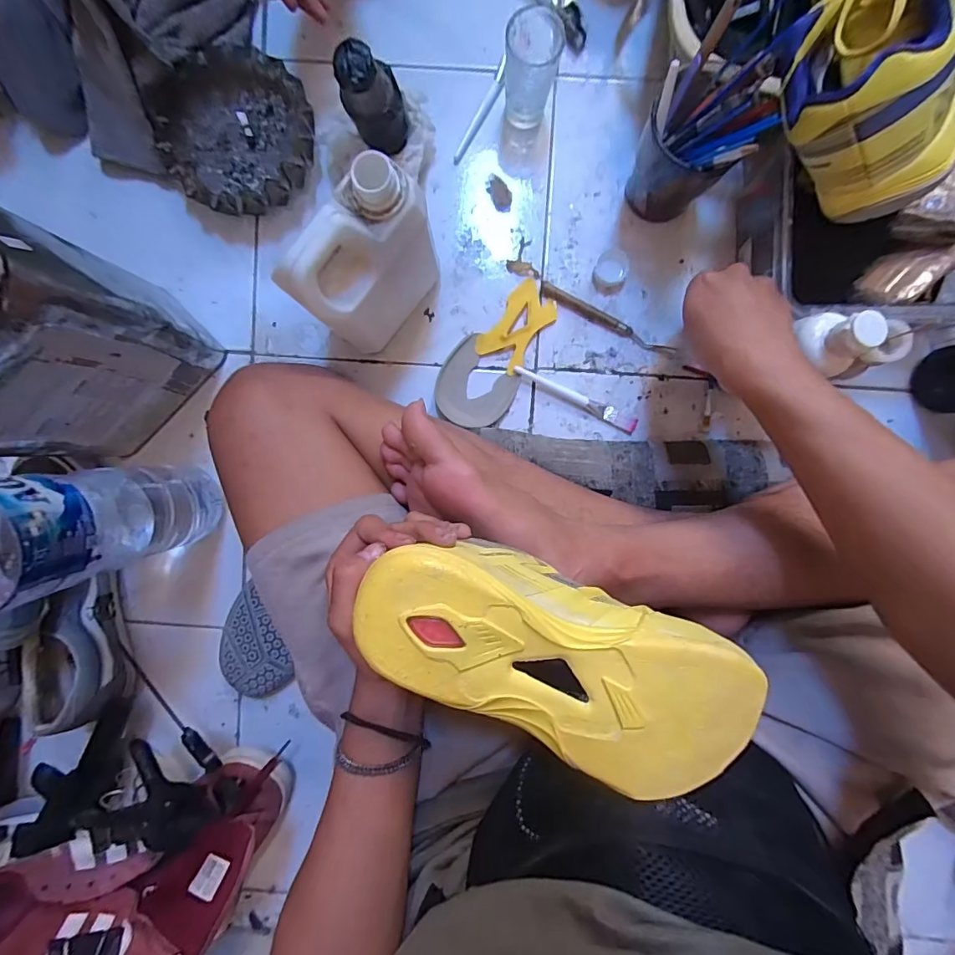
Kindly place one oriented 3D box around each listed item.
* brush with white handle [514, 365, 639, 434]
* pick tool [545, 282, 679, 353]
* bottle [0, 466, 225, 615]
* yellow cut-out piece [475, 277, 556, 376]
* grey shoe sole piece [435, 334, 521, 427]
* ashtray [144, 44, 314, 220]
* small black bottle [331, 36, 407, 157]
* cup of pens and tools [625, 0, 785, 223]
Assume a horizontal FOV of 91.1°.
[{"bbox_3d":[0.102,-0.082,0.491,0.138,0.009,0.016,25,93,-1],"label":"brush with white handle"},{"bbox_3d":[0.134,-0.163,0.486,0.150,0.006,0.014,27,93,-1],"label":"pick tool"},{"bbox_3d":[-0.305,0.039,0.342,0.084,0.302,0.086,-7,93,1],"label":"bottle"},{"bbox_3d":[0.043,-0.156,0.488,0.052,0.008,0.089,39,93,-2],"label":"yellow cut-out piece"},{"bbox_3d":[-0.005,-0.093,0.487,0.079,0.009,0.079,38,93,-2],"label":"grey shoe sole piece"},{"bbox_3d":[-0.233,-0.336,0.464,0.142,0.044,0.153,0,93,0],"label":"ashtray"},{"bbox_3d":[-0.089,-0.323,0.412,0.048,0.098,0.046,0,93,0],"label":"small black bottle"},{"bbox_3d":[0.189,-0.296,0.415,0.085,0.142,0.092,38,93,-2],"label":"cup of pens and tools"}]

